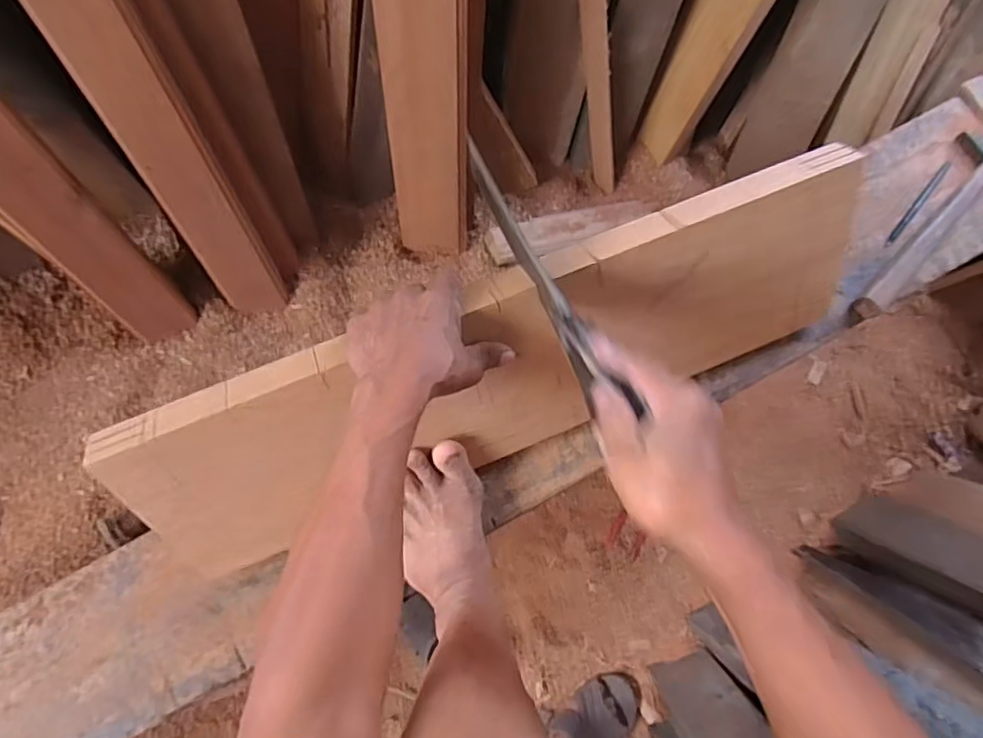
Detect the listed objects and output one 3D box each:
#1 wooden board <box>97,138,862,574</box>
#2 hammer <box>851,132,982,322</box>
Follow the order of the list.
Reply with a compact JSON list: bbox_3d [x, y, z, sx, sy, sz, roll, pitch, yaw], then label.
[{"bbox_3d":[0.033,-0.004,0.591,0.716,0.207,0.041,-22,44,-6],"label":"wooden board"},{"bbox_3d":[0.536,-0.179,0.751,0.304,0.029,0.085,-42,86,-7],"label":"hammer"}]

